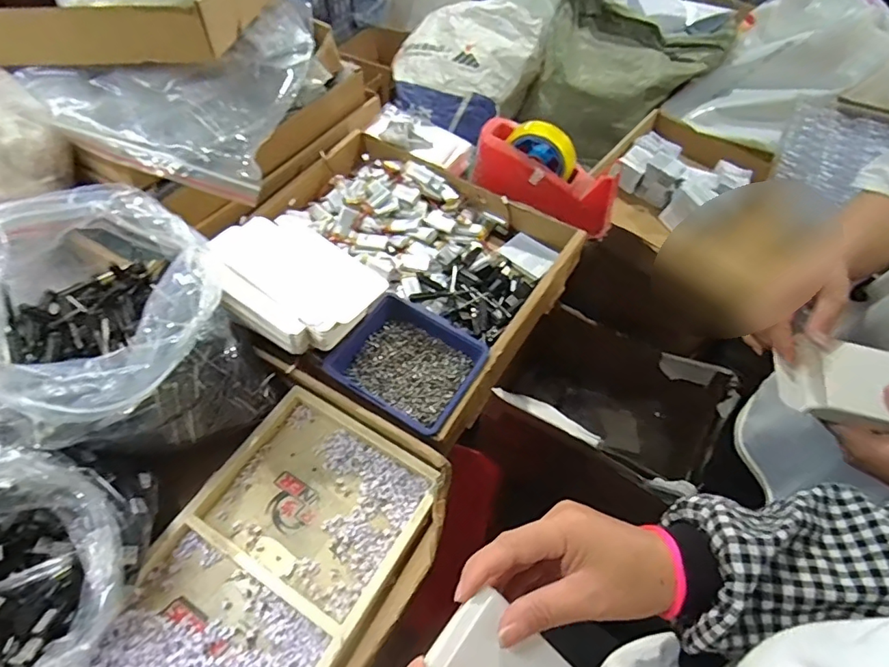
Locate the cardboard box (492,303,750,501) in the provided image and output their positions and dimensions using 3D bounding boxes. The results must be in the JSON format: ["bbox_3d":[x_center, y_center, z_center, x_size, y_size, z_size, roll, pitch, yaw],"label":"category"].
[{"bbox_3d":[0.329,0.177,1.152,0.432,0.305,0.292,29,60,16],"label":"cardboard box"}]

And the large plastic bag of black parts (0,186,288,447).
[{"bbox_3d":[-0.291,-0.003,0.473,0.186,0.189,0.204,-34,64,-22],"label":"large plastic bag of black parts"}]

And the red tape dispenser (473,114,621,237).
[{"bbox_3d":[0.138,-0.218,0.695,0.202,0.100,0.071,26,59,14],"label":"red tape dispenser"}]

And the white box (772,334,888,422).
[{"bbox_3d":[0.353,0.042,0.433,0.129,0.027,0.065,10,57,5],"label":"white box"}]

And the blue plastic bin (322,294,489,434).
[{"bbox_3d":[-0.039,0.034,0.563,0.138,0.037,0.120,29,60,16],"label":"blue plastic bin"}]

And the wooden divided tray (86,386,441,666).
[{"bbox_3d":[-0.165,0.221,0.469,0.187,0.031,0.322,27,60,15],"label":"wooden divided tray"}]

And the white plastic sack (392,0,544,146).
[{"bbox_3d":[0.028,-0.721,1.394,0.358,0.210,0.327,22,59,12],"label":"white plastic sack"}]

